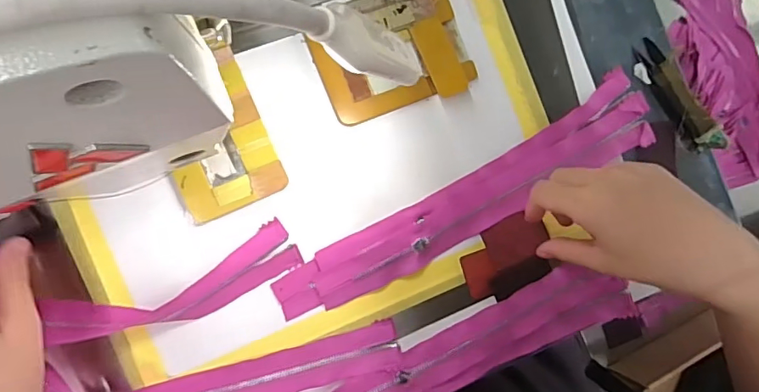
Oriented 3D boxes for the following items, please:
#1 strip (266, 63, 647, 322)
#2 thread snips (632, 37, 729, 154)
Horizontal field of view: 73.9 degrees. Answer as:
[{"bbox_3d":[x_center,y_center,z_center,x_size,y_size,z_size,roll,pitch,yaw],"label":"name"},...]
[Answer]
[{"bbox_3d":[0.073,0.006,0.385,0.318,0.009,0.052,-30,91,-9],"label":"strip"},{"bbox_3d":[0.251,-0.083,0.417,0.027,0.018,0.104,-36,92,-9],"label":"thread snips"}]

